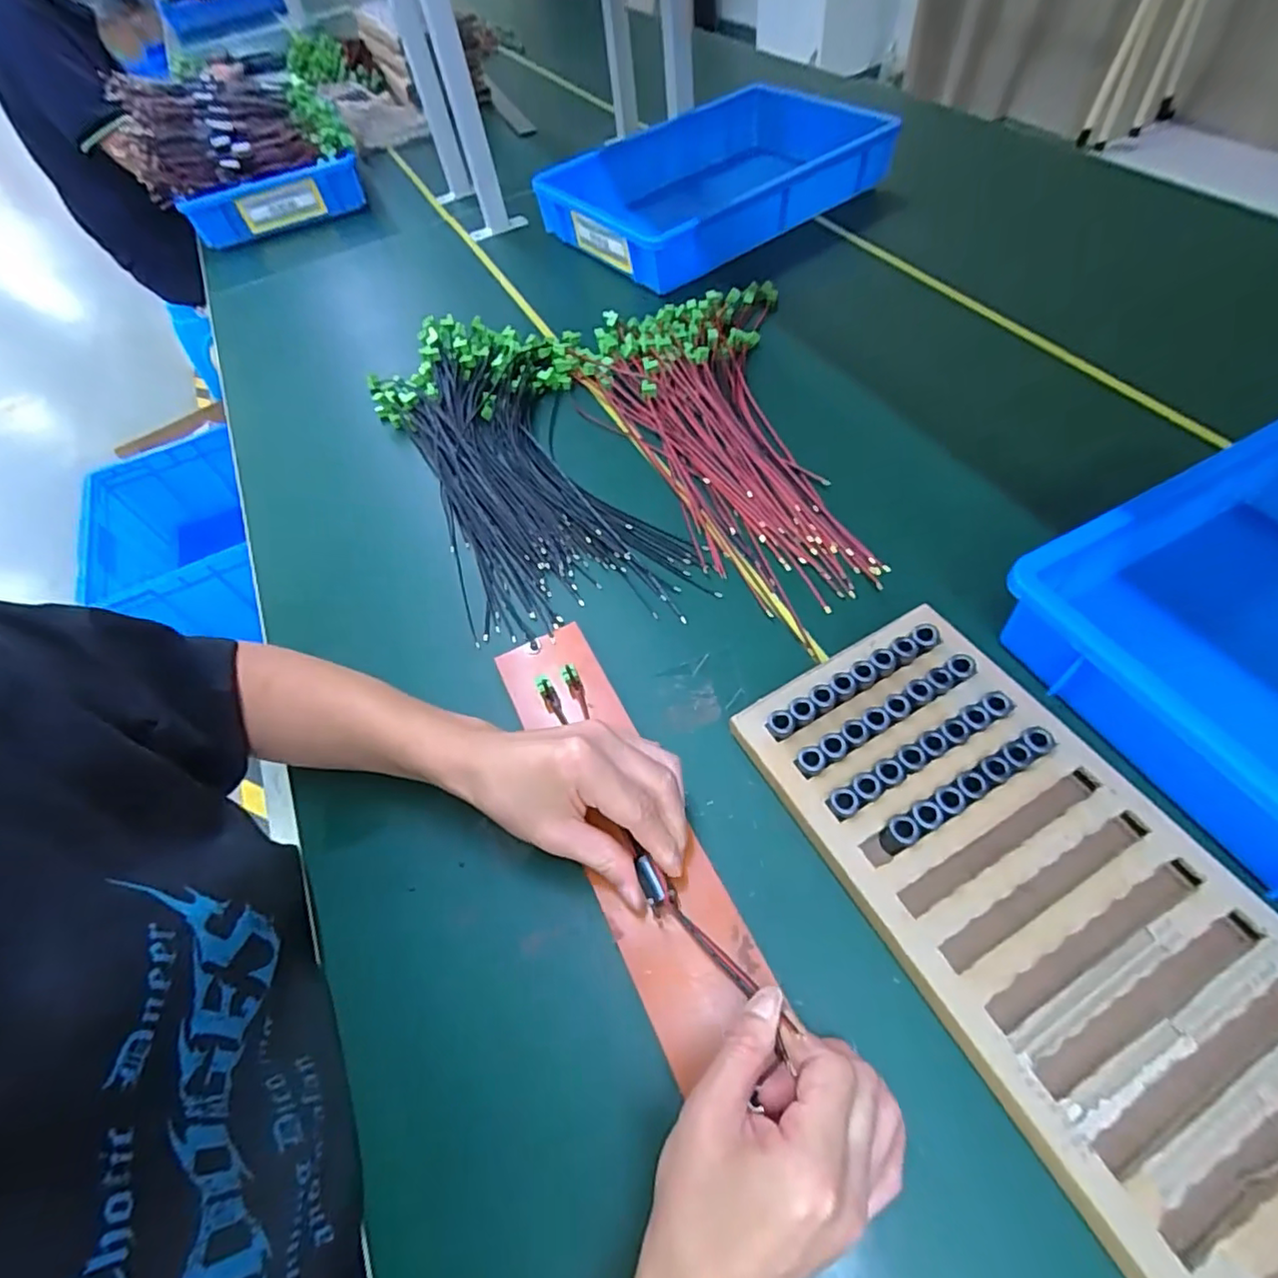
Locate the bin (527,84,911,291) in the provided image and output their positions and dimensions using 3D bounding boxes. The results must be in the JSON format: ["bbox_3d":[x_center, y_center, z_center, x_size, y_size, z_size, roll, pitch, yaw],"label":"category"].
[{"bbox_3d":[0.100,-0.666,0.872,0.467,0.079,0.314,-37,59,-16],"label":"bin"}]

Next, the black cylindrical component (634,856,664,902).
[{"bbox_3d":[0.007,0.141,0.354,0.010,0.007,0.025,-22,70,-10],"label":"black cylindrical component"}]

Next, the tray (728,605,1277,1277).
[{"bbox_3d":[0.226,0.148,0.349,0.172,0.037,0.359,-28,57,-10],"label":"tray"}]

